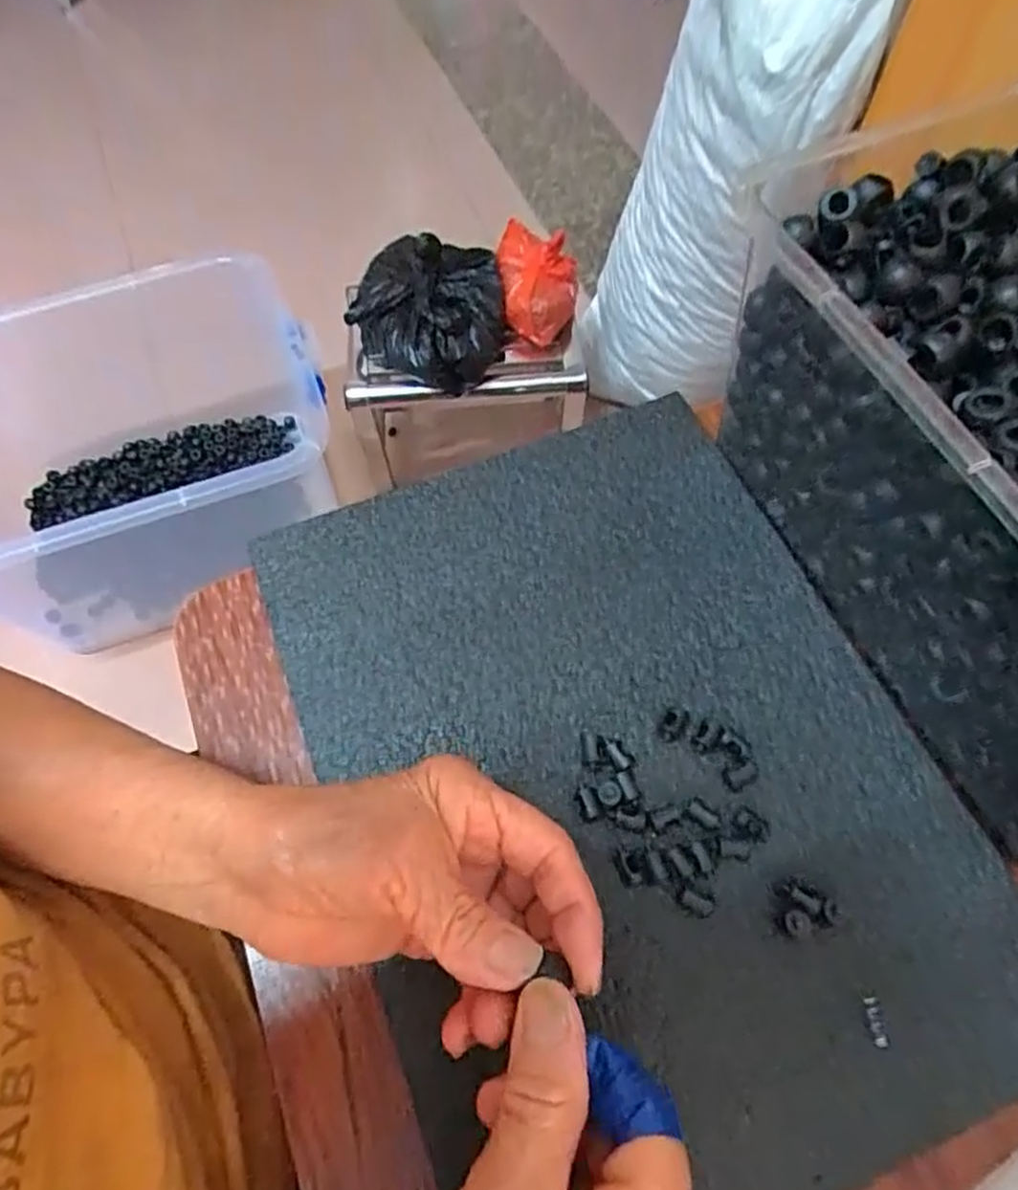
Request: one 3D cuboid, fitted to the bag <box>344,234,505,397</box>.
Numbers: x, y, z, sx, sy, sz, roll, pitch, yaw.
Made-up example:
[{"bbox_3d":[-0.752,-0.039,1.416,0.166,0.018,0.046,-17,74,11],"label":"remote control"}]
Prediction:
[{"bbox_3d":[-0.097,-0.345,0.827,0.185,0.076,0.182,10,66,7],"label":"bag"}]

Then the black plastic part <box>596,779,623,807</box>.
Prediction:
[{"bbox_3d":[0.042,0.083,0.291,0.011,0.005,0.010,7,67,6],"label":"black plastic part"}]

